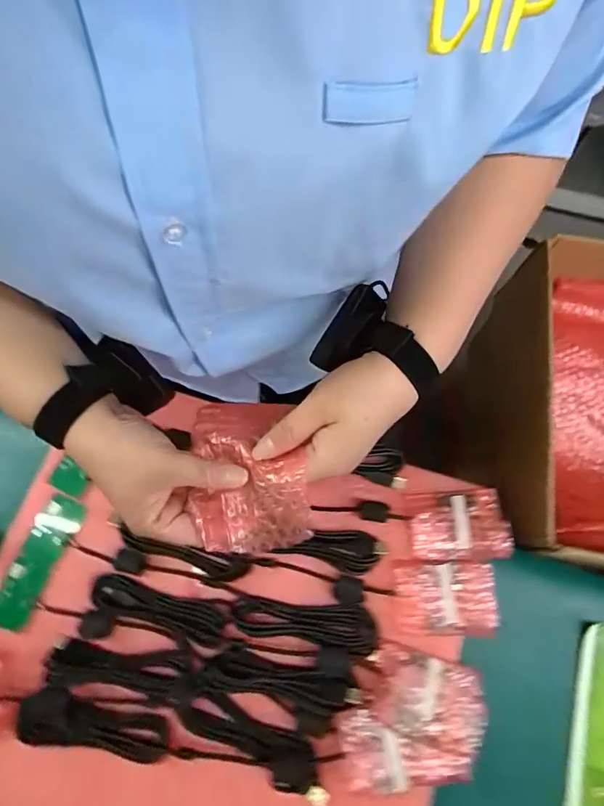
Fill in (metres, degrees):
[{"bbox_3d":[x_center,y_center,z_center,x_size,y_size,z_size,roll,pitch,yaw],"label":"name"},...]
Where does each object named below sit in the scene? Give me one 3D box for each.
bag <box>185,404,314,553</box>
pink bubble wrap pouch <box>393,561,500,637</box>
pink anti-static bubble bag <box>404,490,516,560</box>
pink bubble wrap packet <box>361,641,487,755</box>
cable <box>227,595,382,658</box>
[{"bbox_3d":[-0.039,0.047,0.324,0.085,0.033,0.112,-12,67,10],"label":"bag"},{"bbox_3d":[0.146,0.201,0.466,0.099,0.023,0.069,2,72,0],"label":"pink bubble wrap pouch"},{"bbox_3d":[0.167,0.131,0.487,0.098,0.027,0.073,-1,72,-1],"label":"pink anti-static bubble bag"},{"bbox_3d":[0.117,0.281,0.430,0.112,0.019,0.070,15,72,4],"label":"pink bubble wrap packet"},{"bbox_3d":[0.003,0.227,0.465,0.146,0.016,0.042,6,72,1],"label":"cable"}]

